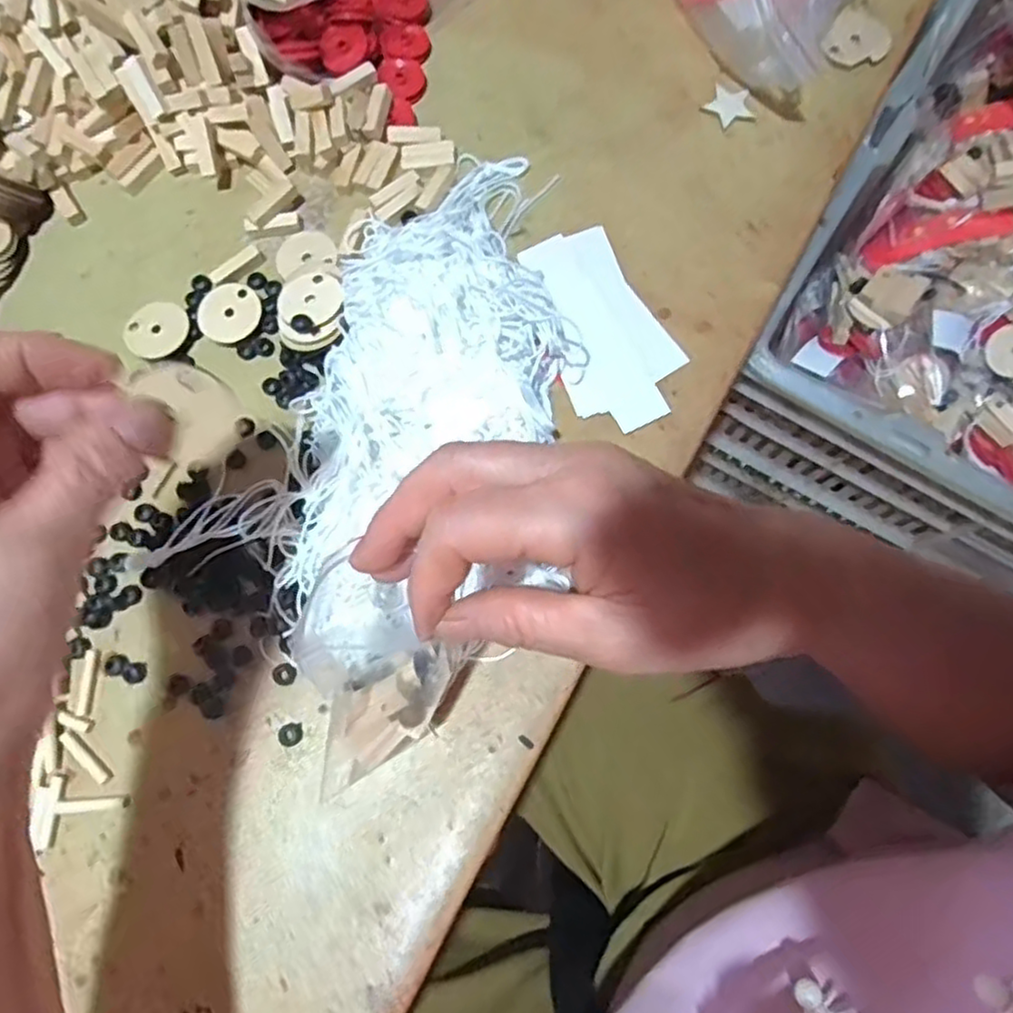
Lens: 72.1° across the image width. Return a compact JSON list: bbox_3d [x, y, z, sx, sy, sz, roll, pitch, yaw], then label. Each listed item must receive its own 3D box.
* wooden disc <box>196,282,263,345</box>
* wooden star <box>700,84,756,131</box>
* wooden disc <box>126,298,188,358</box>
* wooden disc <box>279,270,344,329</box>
[{"bbox_3d":[-0.149,-0.104,0.376,0.034,0.006,0.033,0,75,1],"label":"wooden disc"},{"bbox_3d":[0.127,-0.227,0.395,0.028,0.006,0.024,33,79,8],"label":"wooden star"},{"bbox_3d":[-0.189,-0.096,0.377,0.030,0.008,0.034,33,78,9],"label":"wooden disc"},{"bbox_3d":[-0.103,-0.110,0.364,0.033,0.004,0.041,-26,63,-4],"label":"wooden disc"}]

